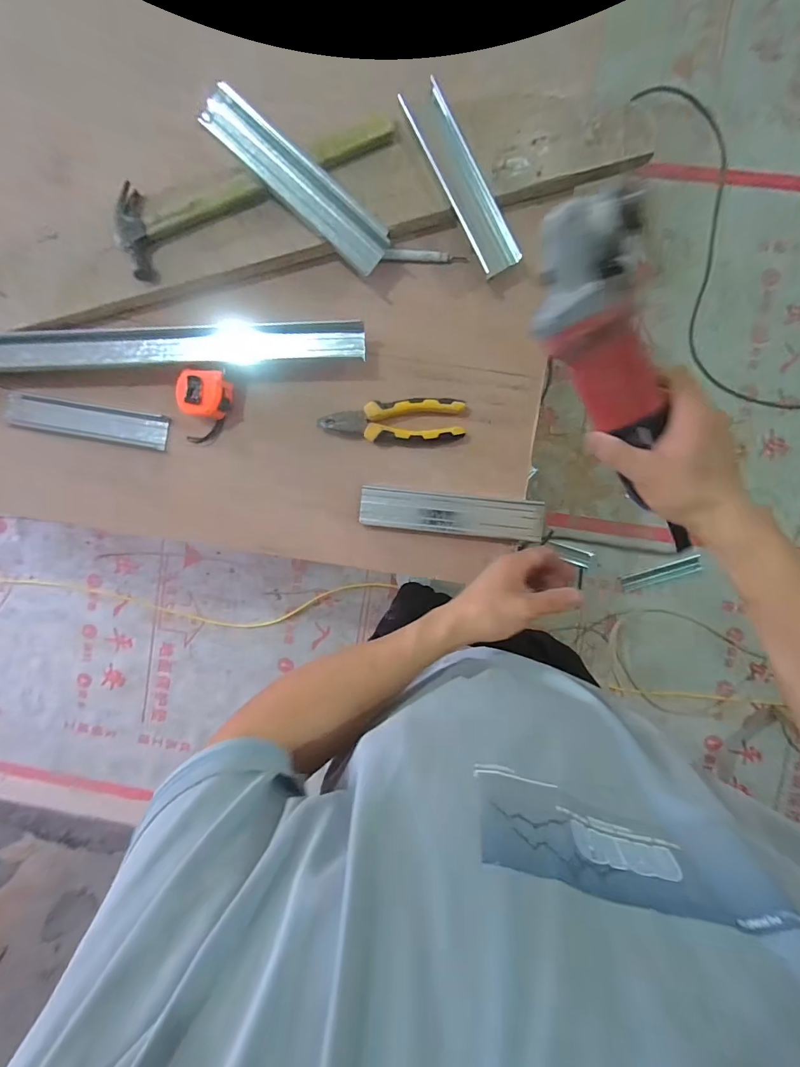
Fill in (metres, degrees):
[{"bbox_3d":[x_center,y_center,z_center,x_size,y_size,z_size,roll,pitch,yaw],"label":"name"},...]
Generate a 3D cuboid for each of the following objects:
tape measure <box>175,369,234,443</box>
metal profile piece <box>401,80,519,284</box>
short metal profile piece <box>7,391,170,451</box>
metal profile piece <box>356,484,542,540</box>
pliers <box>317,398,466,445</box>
[{"bbox_3d":[-0.271,-0.179,0.577,0.063,0.040,0.107,15,94,3],"label":"tape measure"},{"bbox_3d":[0.077,-0.439,0.518,0.052,0.020,0.238,-26,91,5],"label":"metal profile piece"},{"bbox_3d":[-0.455,-0.164,0.607,0.235,0.024,0.050,10,94,3],"label":"short metal profile piece"},{"bbox_3d":[0.071,-0.026,0.572,0.245,0.025,0.056,6,93,3],"label":"metal profile piece"},{"bbox_3d":[-0.010,-0.148,0.567,0.189,0.029,0.057,-4,93,4],"label":"pliers"}]

